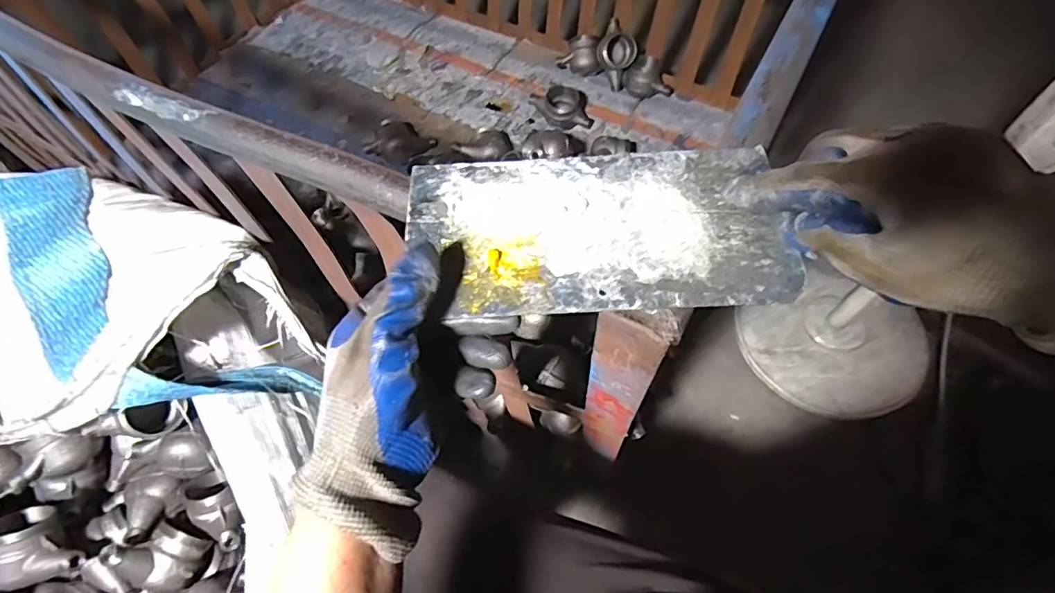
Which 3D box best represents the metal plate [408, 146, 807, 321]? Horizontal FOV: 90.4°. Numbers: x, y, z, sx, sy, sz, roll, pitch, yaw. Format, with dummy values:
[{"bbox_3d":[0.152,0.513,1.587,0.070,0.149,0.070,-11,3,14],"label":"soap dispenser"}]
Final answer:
[{"bbox_3d":[0.041,-0.043,0.324,0.223,0.006,0.117,-3,61,1],"label":"metal plate"}]

